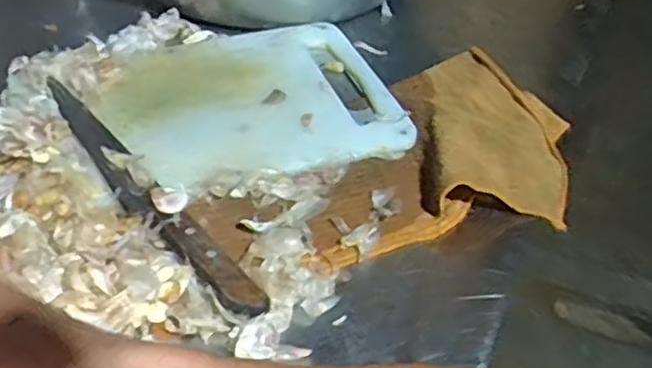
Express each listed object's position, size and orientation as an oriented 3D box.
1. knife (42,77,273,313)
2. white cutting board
[{"bbox_3d":[-0.156,-0.003,0.558,0.034,0.016,0.343,-27,48,-29],"label":"knife"},{"bbox_3d":[-0.078,-0.089,0.667,0.266,0.010,0.248,-12,42,-14],"label":"white cutting board"}]

